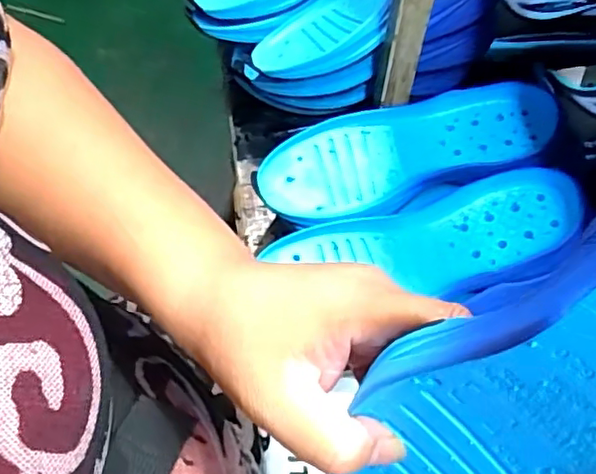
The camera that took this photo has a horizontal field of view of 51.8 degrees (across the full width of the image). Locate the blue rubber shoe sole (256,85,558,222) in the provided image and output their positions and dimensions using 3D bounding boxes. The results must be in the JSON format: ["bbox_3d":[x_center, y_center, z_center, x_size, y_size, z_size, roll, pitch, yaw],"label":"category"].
[{"bbox_3d":[0.087,-0.071,0.505,0.236,0.031,0.084,-16,60,4],"label":"blue rubber shoe sole"}]

